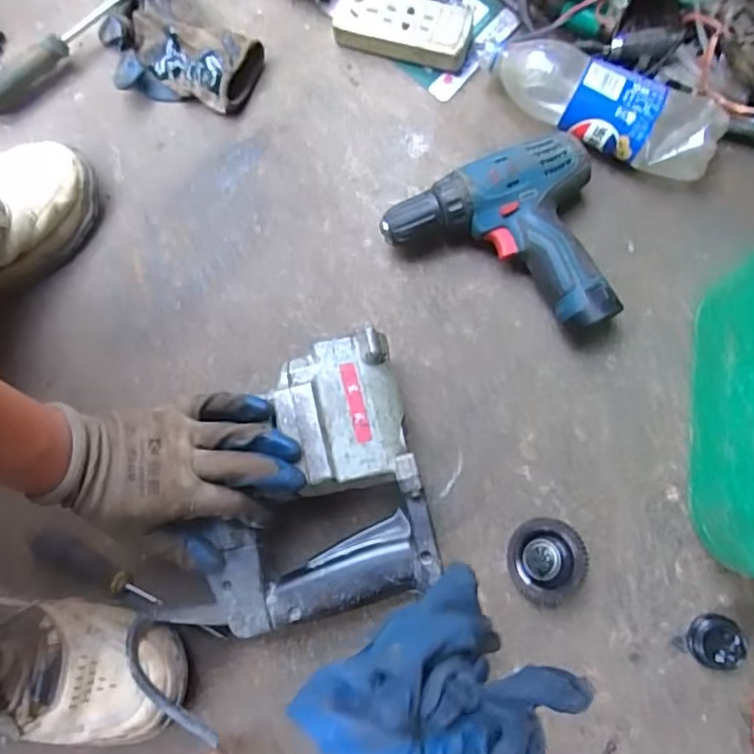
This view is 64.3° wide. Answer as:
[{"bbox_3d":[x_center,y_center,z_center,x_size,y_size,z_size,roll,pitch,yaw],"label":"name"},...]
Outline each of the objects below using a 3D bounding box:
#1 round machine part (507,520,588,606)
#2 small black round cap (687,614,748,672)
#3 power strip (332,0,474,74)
[{"bbox_3d":[0.140,0.152,0.495,0.064,0.038,0.066,39,82,8],"label":"round machine part"},{"bbox_3d":[0.276,0.216,0.486,0.036,0.018,0.042,4,79,2],"label":"small black round cap"},{"bbox_3d":[0.026,-0.344,0.584,0.134,0.033,0.061,14,81,4],"label":"power strip"}]

